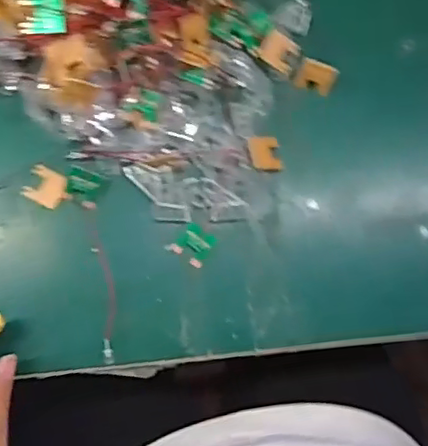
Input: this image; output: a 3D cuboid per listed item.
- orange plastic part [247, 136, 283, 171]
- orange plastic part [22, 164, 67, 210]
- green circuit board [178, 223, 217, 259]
[{"bbox_3d":[0.038,-0.051,0.459,0.024,0.016,0.024,-11,85,-8],"label":"orange plastic part"},{"bbox_3d":[-0.121,-0.026,0.445,0.028,0.006,0.025,27,81,-3],"label":"orange plastic part"},{"bbox_3d":[-0.013,0.013,0.448,0.024,0.004,0.020,32,80,-3],"label":"green circuit board"}]

